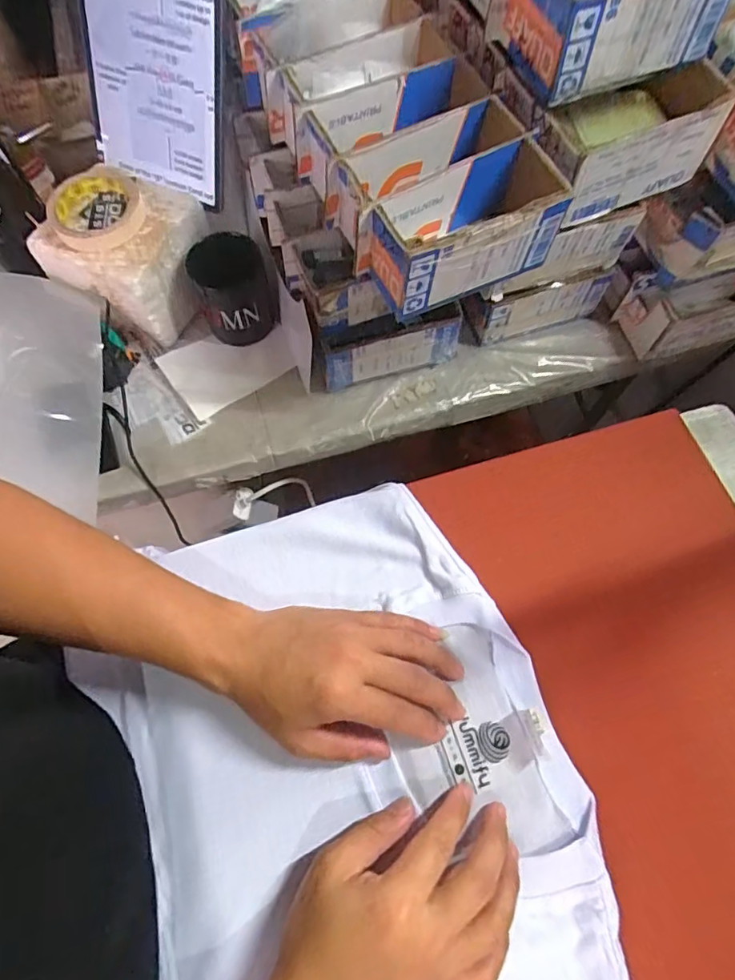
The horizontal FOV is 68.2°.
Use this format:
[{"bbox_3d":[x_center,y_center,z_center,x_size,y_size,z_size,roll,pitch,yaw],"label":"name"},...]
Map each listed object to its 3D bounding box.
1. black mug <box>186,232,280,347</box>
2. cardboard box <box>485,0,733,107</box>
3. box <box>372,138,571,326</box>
[{"bbox_3d":[-0.152,-0.226,0.619,0.078,0.097,0.080,0,69,0],"label":"black mug"},{"bbox_3d":[0.196,-0.396,0.453,0.160,0.082,0.099,-18,70,-7],"label":"cardboard box"},{"bbox_3d":[0.084,-0.220,0.455,0.171,0.072,0.076,-26,71,-10],"label":"box"}]

